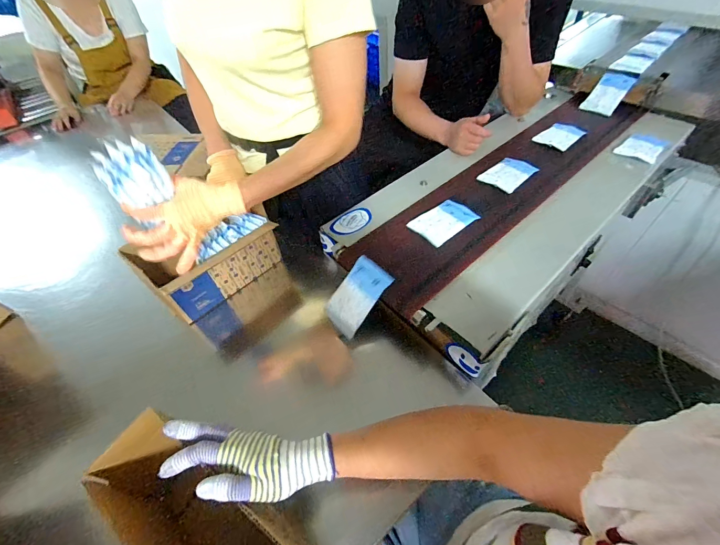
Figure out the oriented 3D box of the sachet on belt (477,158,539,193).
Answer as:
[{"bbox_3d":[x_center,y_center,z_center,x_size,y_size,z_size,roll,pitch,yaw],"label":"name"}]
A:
[{"bbox_3d":[0.351,-0.233,0.776,0.107,0.017,0.091,-35,56,-20],"label":"sachet on belt"}]

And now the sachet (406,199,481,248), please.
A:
[{"bbox_3d":[0.177,-0.111,0.687,0.130,0.013,0.084,-34,56,-20],"label":"sachet"}]

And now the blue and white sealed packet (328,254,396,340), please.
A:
[{"bbox_3d":[-0.008,0.043,0.612,0.085,0.012,0.137,39,97,28],"label":"blue and white sealed packet"}]

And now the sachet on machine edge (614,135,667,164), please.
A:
[{"bbox_3d":[0.716,-0.315,0.825,0.130,0.008,0.089,-33,55,-19],"label":"sachet on machine edge"}]

